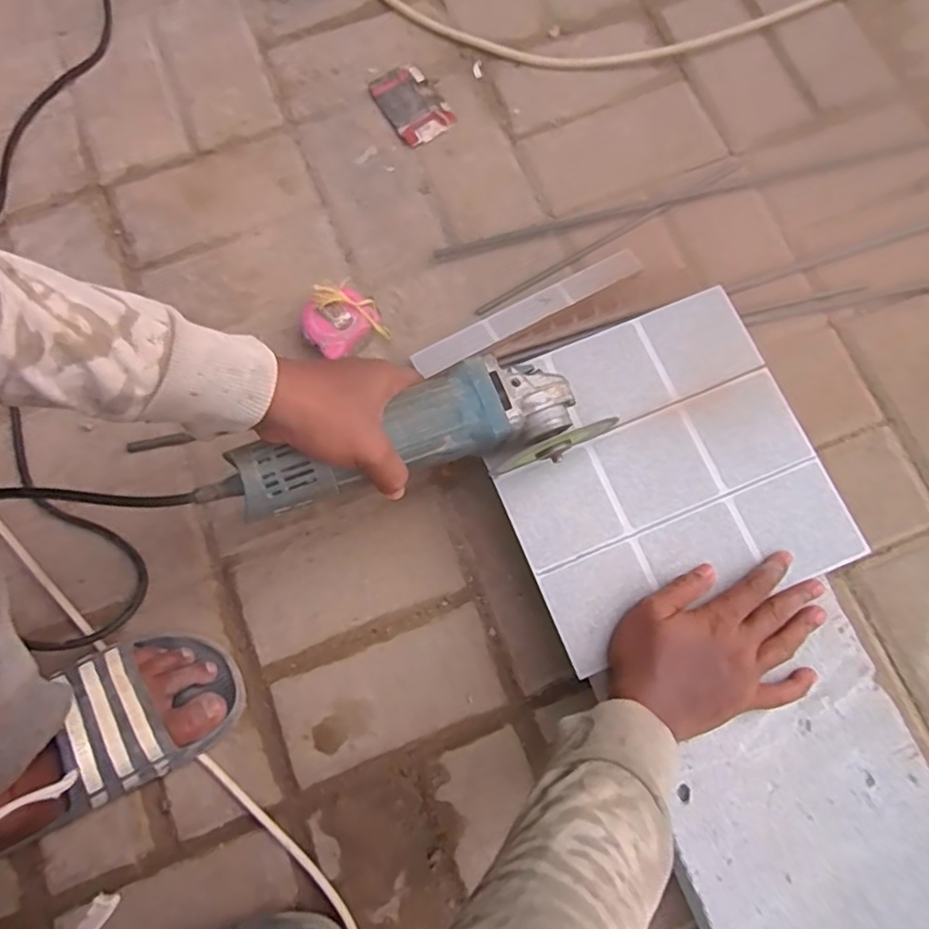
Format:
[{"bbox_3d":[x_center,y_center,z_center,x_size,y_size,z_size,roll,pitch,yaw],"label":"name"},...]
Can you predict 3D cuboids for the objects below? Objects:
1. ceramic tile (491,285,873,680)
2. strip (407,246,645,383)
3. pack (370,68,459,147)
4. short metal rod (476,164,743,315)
[{"bbox_3d":[0.156,0.001,0.511,0.246,0.006,0.243,-21,77,-4],"label":"ceramic tile"},{"bbox_3d":[0.063,-0.151,0.620,0.248,0.004,0.030,-28,73,-9],"label":"strip"},{"bbox_3d":[-0.058,-0.400,0.695,0.062,0.007,0.095,-33,78,-7],"label":"pack"},{"bbox_3d":[0.152,-0.234,0.646,0.319,0.004,0.010,-30,78,-6],"label":"short metal rod"}]

